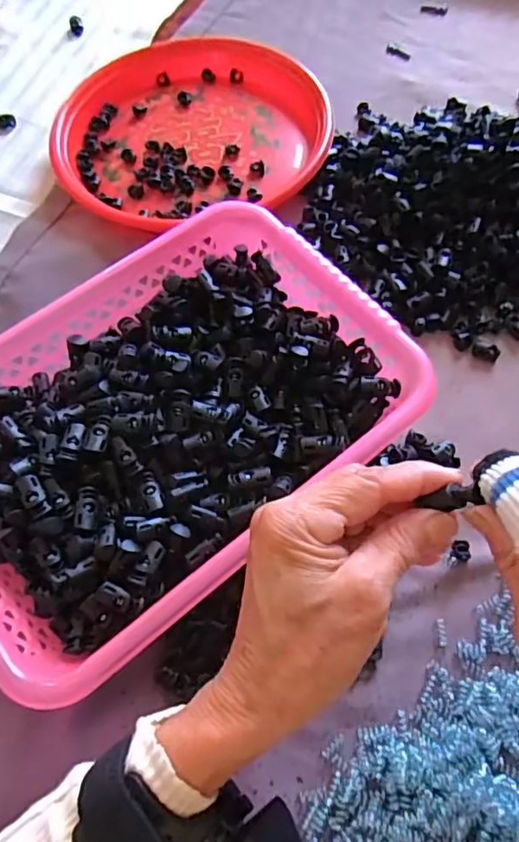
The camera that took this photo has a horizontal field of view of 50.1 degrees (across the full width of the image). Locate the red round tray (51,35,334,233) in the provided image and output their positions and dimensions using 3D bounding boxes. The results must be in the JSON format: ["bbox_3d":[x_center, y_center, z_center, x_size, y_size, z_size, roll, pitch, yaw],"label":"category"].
[{"bbox_3d":[-0.069,-0.296,0.538,0.245,0.034,0.254,0,66,1],"label":"red round tray"}]

